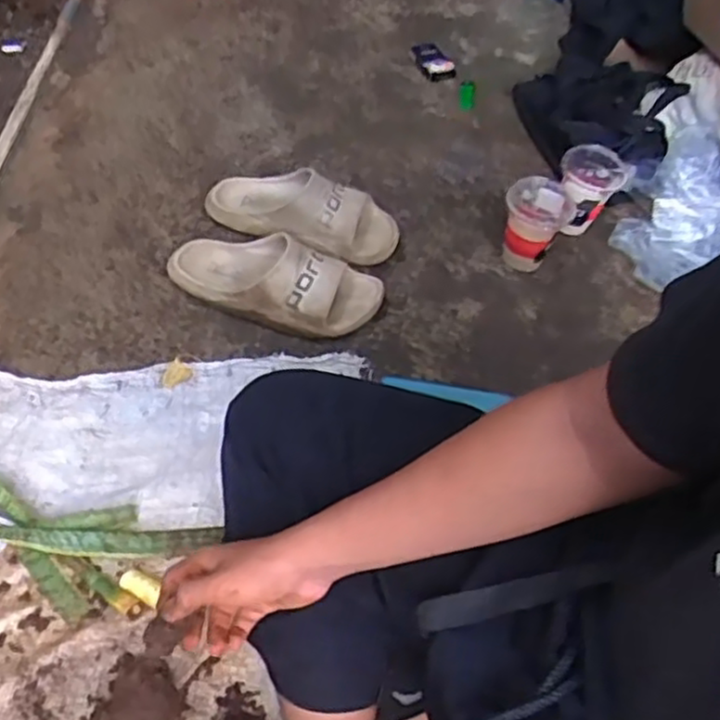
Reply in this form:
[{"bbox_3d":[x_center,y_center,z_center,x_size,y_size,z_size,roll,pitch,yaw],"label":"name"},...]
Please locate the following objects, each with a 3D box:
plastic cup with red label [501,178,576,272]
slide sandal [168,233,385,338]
[{"bbox_3d":[0.245,-0.190,1.044,0.089,0.107,0.083,3,53,-4],"label":"plastic cup with red label"},{"bbox_3d":[-0.114,-0.108,0.979,0.285,0.086,0.121,13,53,4],"label":"slide sandal"}]

